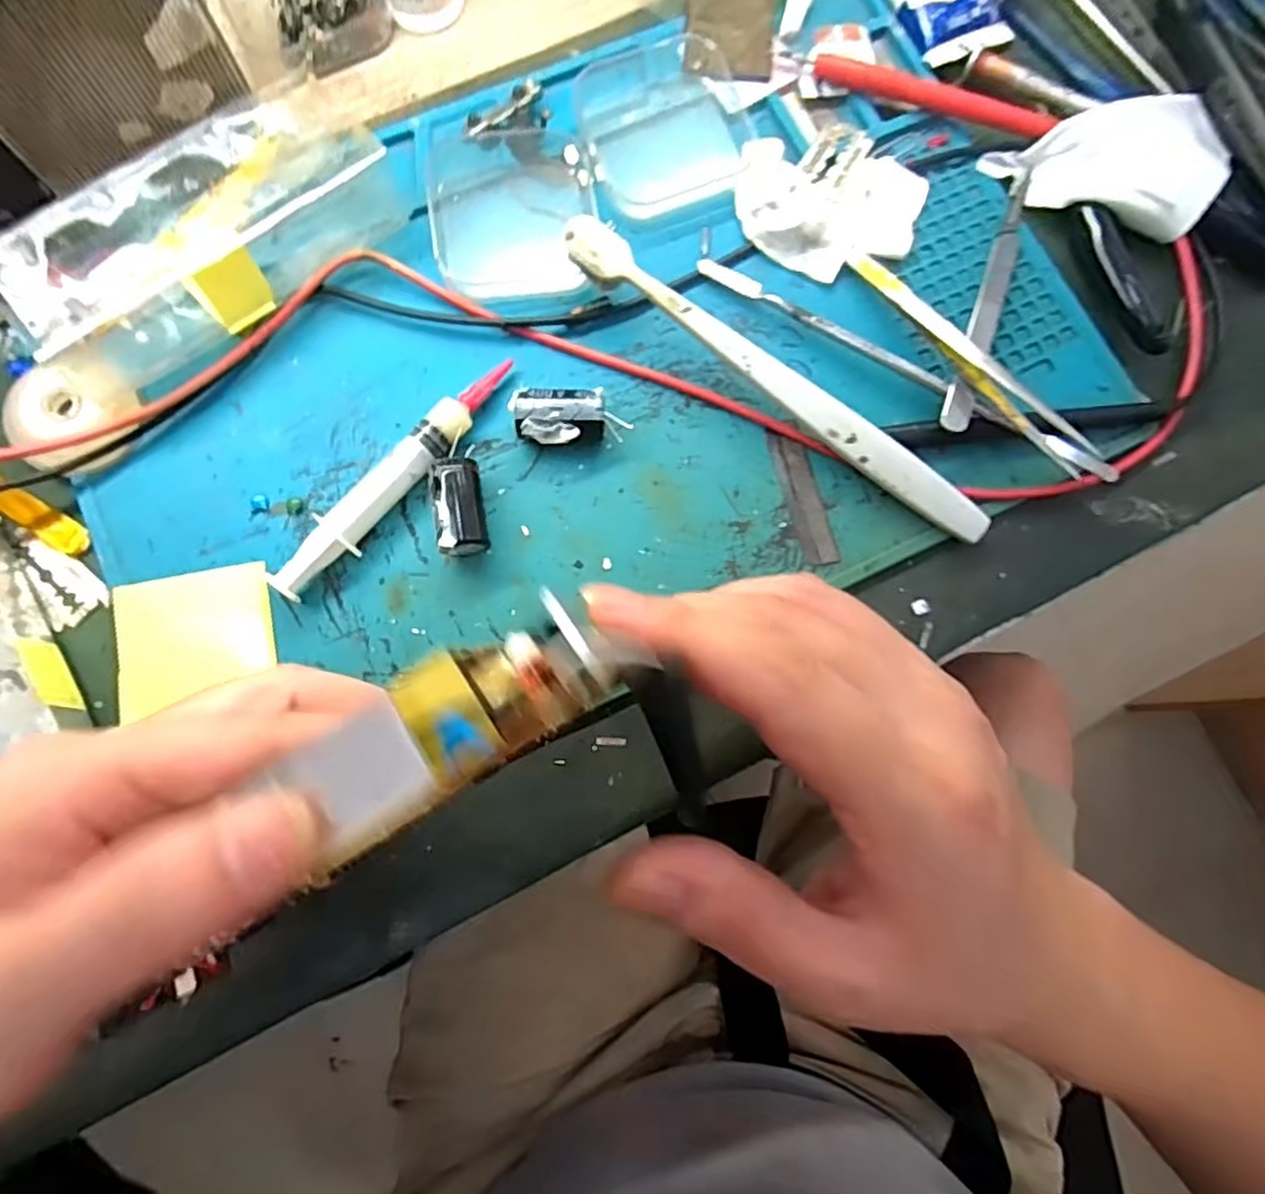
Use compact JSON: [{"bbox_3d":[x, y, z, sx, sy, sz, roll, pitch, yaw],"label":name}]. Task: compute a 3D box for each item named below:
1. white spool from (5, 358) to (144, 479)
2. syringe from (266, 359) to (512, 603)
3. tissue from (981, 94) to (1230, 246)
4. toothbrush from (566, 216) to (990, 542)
[{"bbox_3d":[-0.200,-0.064,0.246,0.042,0.014,0.037,-26,82,-6],"label":"white spool"},{"bbox_3d":[-0.084,-0.043,0.247,0.015,0.014,0.112,41,82,5],"label":"syringe"},{"bbox_3d":[0.198,-0.169,0.275,0.088,0.017,0.060,-19,82,-5],"label":"tissue"},{"bbox_3d":[0.051,-0.076,0.250,0.180,0.025,0.015,37,81,4],"label":"toothbrush"}]

